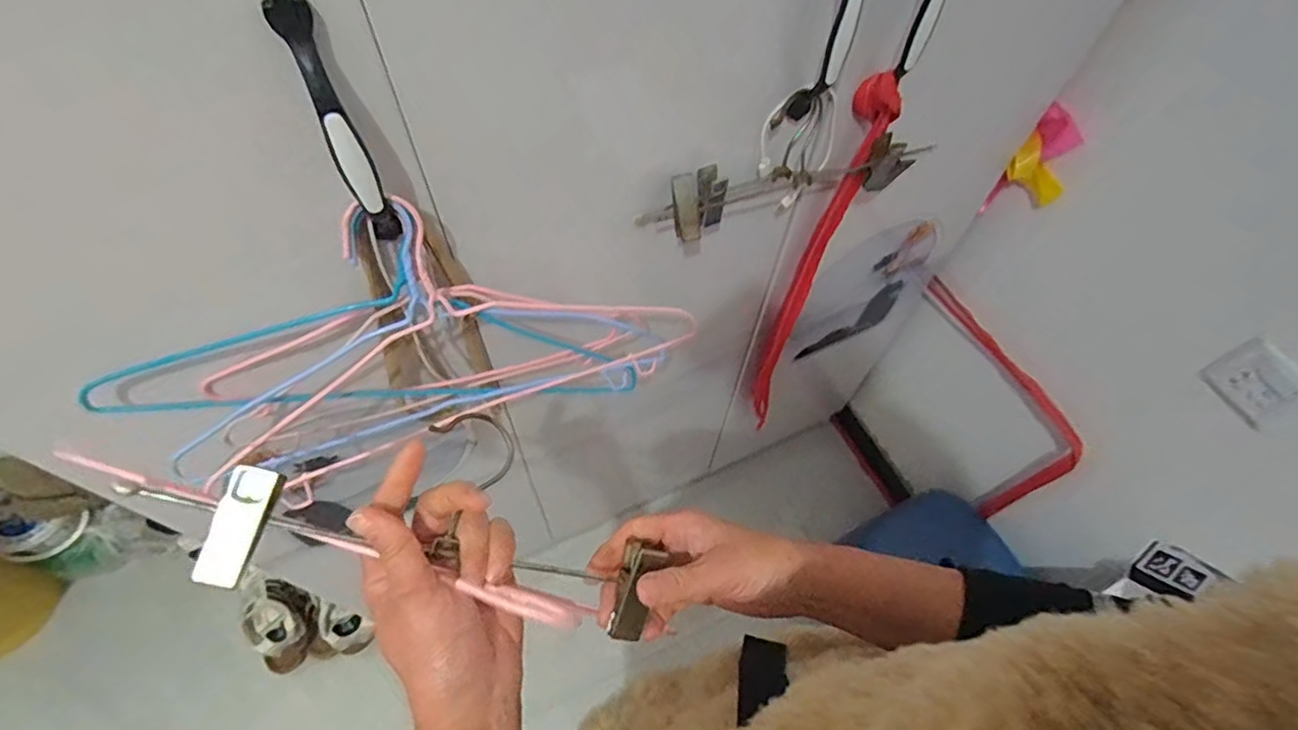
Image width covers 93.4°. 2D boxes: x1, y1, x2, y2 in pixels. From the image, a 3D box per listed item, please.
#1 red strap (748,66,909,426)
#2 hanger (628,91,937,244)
[{"bbox_3d":[0.210,-0.095,0.848,0.044,0.671,0.032,11,59,4],"label":"red strap"},{"bbox_3d":[0.143,-0.199,0.610,0.325,0.107,0.051,-20,62,-15],"label":"hanger"}]

